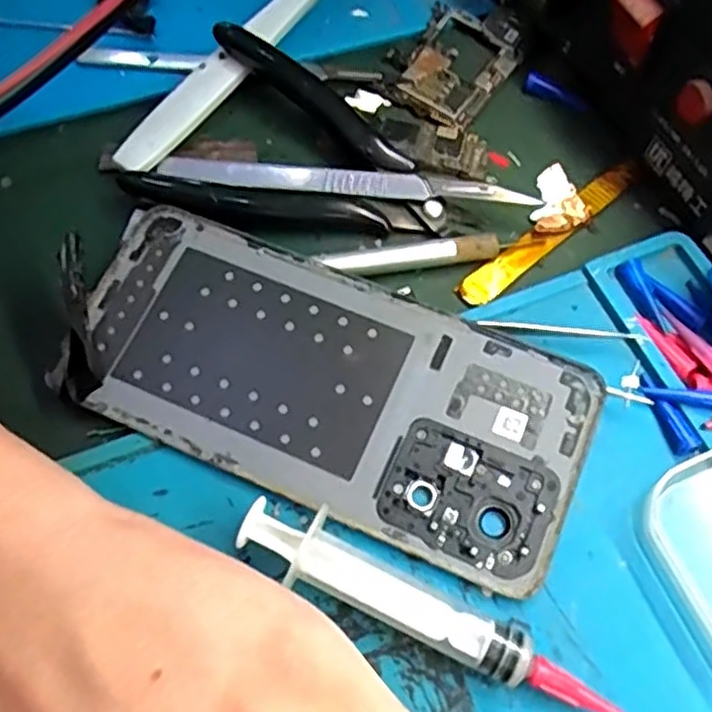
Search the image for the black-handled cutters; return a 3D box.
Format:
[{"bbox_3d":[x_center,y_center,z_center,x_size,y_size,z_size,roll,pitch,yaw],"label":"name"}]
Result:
[{"bbox_3d":[-0.017,-0.071,0.251,0.099,0.023,0.080,23,65,10],"label":"black-handled cutters"}]

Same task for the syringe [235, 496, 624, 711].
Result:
[{"bbox_3d":[0.018,0.065,0.186,0.101,0.015,0.017,24,65,10],"label":"syringe"}]

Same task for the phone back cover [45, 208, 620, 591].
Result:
[{"bbox_3d":[-0.012,0.008,0.215,0.156,0.010,0.070,23,65,9],"label":"phone back cover"}]

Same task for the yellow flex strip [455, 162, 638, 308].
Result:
[{"bbox_3d":[0.068,-0.043,0.249,0.082,0.004,0.011,-39,78,-17],"label":"yellow flex strip"}]

